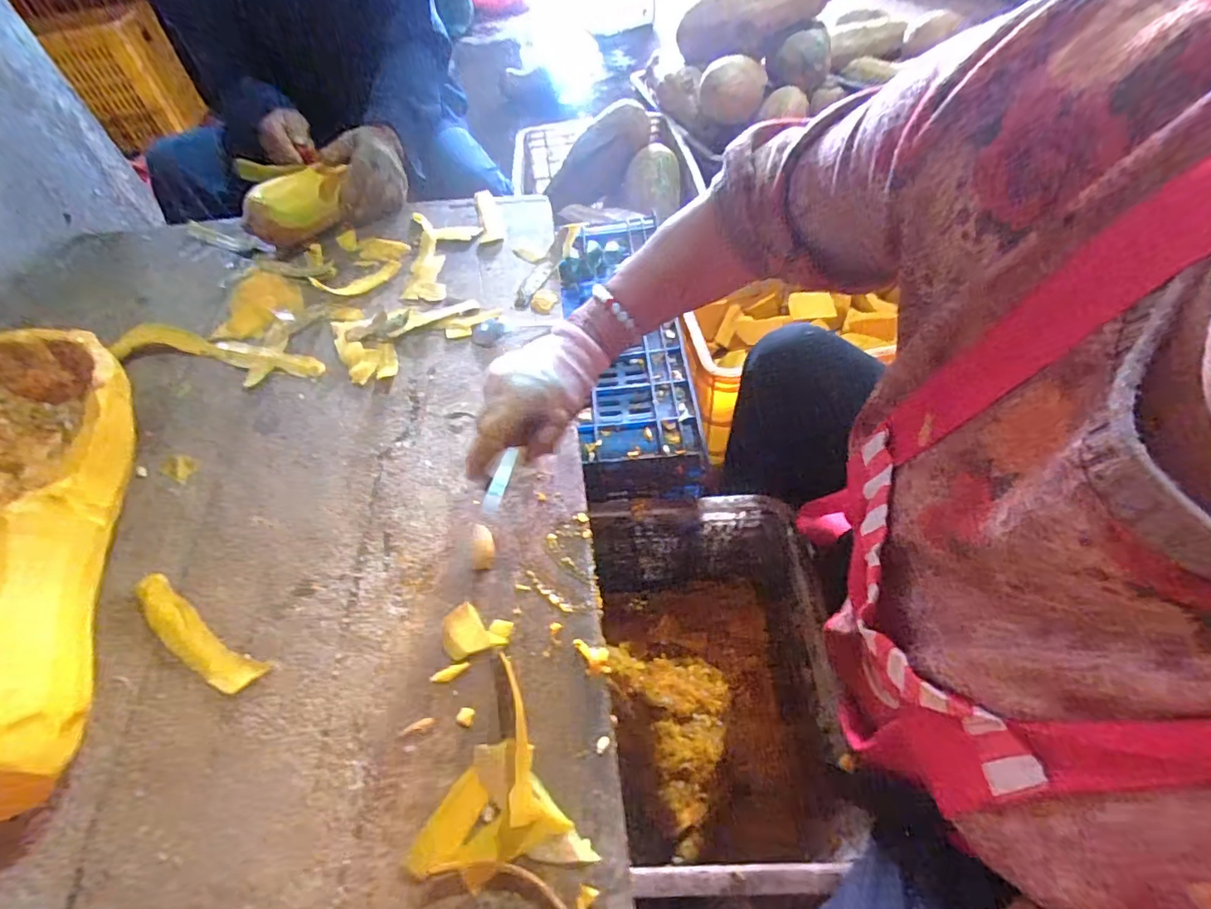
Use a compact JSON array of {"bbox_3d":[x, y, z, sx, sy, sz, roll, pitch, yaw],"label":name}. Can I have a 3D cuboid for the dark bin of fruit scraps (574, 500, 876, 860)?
[{"bbox_3d":[0.104,0.257,0.636,0.236,0.239,0.351,-1,53,3],"label":"dark bin of fruit scraps"}]

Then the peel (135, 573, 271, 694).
[{"bbox_3d":[-0.336,0.146,0.445,0.146,0.007,0.033,26,59,20],"label":"peel"}]

